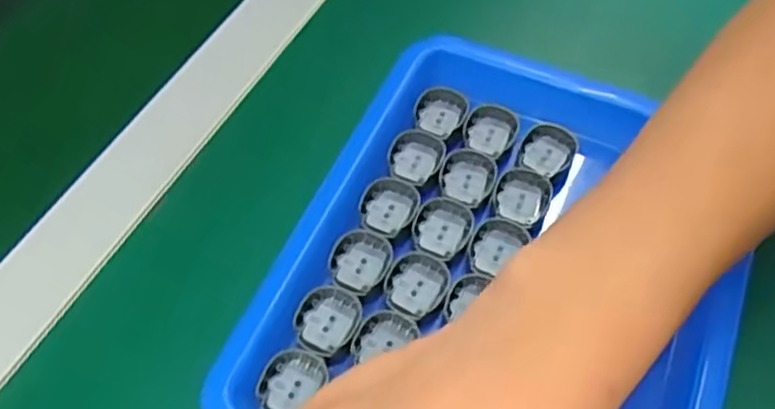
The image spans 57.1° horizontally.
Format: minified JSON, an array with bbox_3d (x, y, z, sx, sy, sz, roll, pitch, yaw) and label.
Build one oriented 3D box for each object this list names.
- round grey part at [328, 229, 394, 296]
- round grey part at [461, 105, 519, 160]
[{"bbox_3d":[-0.012,0.024,0.302,0.025,0.006,0.027,0,57,0],"label":"round grey part"},{"bbox_3d":[0.049,-0.035,0.341,0.023,0.010,0.025,0,57,0],"label":"round grey part"}]

